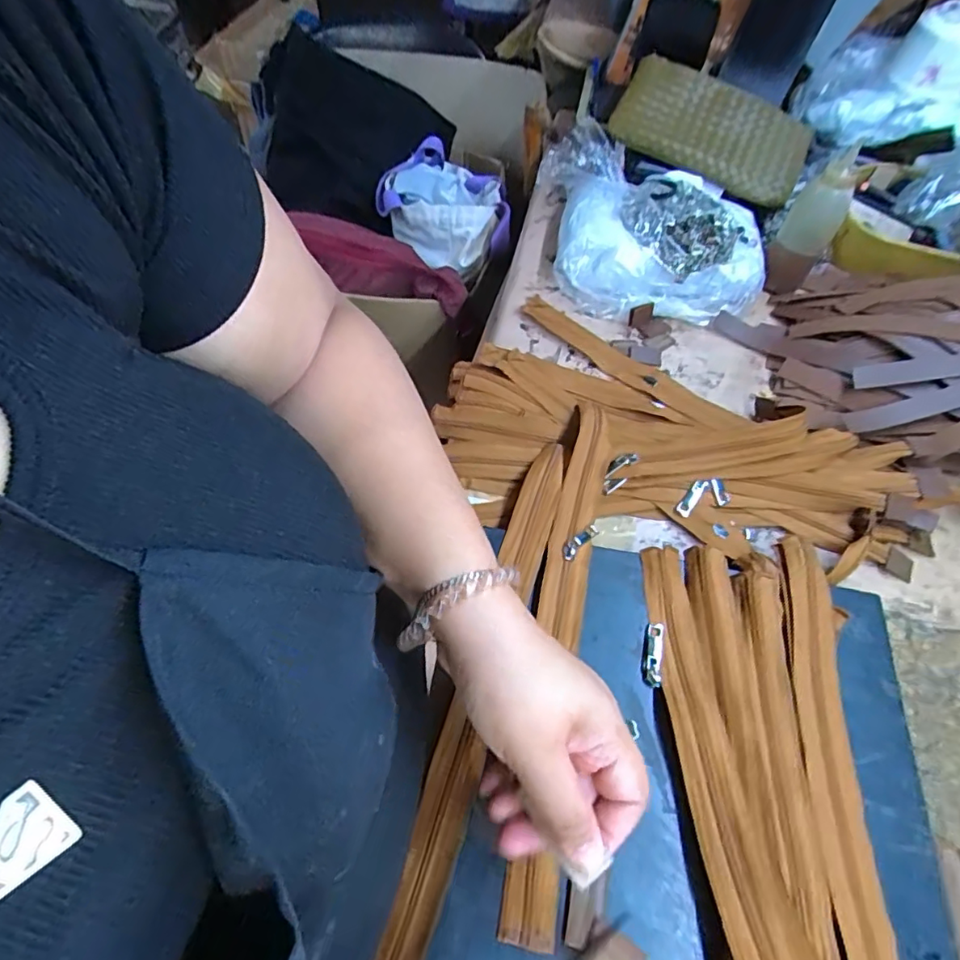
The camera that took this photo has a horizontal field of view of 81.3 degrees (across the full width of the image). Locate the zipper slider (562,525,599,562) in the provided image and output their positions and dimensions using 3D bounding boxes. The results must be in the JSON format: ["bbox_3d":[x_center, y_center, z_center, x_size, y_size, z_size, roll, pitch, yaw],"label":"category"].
[{"bbox_3d":[0.074,0.045,0.412,0.011,0.006,0.044,41,50,19],"label":"zipper slider"}]

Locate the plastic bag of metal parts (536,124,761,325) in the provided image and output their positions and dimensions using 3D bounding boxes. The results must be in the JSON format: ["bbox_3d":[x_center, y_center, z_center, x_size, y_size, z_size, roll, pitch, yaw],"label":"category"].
[{"bbox_3d":[0.183,-0.266,0.586,0.216,0.078,0.201,-2,60,-5],"label":"plastic bag of metal parts"}]

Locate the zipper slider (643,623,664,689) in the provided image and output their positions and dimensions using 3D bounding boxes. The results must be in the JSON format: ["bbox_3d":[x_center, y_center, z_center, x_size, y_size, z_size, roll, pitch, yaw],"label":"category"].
[{"bbox_3d":[0.116,0.116,0.373,0.010,0.005,0.041,13,60,4],"label":"zipper slider"}]

